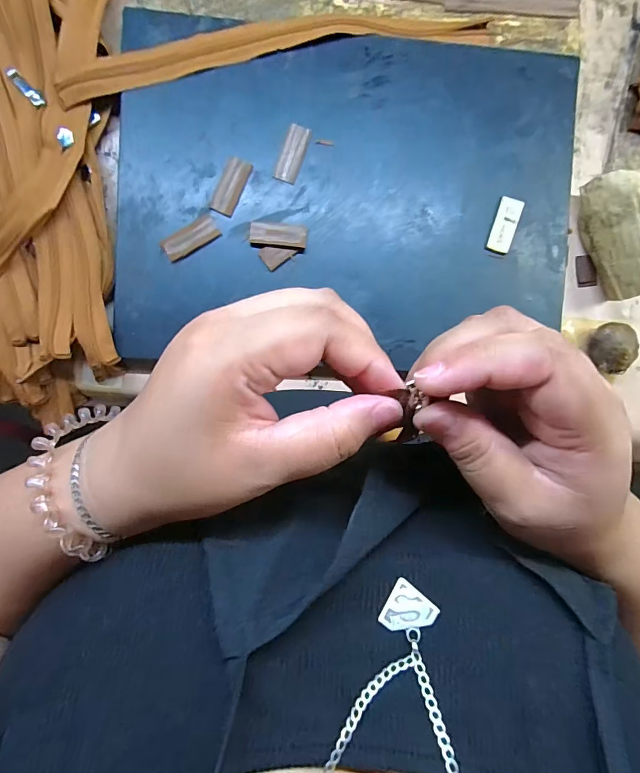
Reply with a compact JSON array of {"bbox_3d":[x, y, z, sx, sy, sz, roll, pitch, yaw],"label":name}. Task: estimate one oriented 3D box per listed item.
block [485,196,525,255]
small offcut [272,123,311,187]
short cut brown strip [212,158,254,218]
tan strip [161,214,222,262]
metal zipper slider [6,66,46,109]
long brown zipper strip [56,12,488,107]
[{"bbox_3d":[0.167,-0.145,0.366,0.021,0.004,0.049,17,91,-5],"label":"block"},{"bbox_3d":[-0.024,-0.202,0.354,0.020,0.004,0.047,20,95,-6],"label":"small offcut"},{"bbox_3d":[-0.077,-0.172,0.350,0.021,0.004,0.049,23,90,-5],"label":"short cut brown strip"},{"bbox_3d":[-0.112,-0.128,0.352,0.049,0.005,0.020,-32,94,-3],"label":"tan strip"},{"bbox_3d":[-0.246,-0.249,0.341,0.035,0.004,0.012,43,89,-5],"label":"metal zipper slider"},{"bbox_3d":[-0.038,-0.302,0.359,0.370,0.012,0.045,-14,91,-6],"label":"long brown zipper strip"}]

